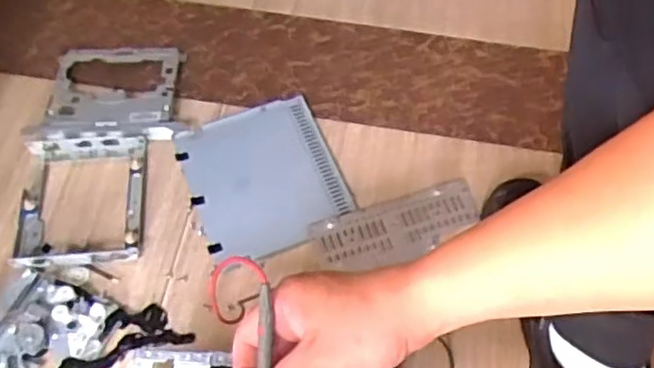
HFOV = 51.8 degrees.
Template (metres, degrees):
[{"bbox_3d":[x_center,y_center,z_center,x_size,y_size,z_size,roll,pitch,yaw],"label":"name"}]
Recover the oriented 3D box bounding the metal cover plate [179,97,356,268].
[{"bbox_3d":[-0.071,-0.010,0.738,0.159,0.007,0.170,-19,63,-12],"label":"metal cover plate"}]

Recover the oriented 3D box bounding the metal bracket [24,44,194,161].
[{"bbox_3d":[-0.251,-0.103,0.773,0.170,0.022,0.148,-7,62,-6],"label":"metal bracket"}]

